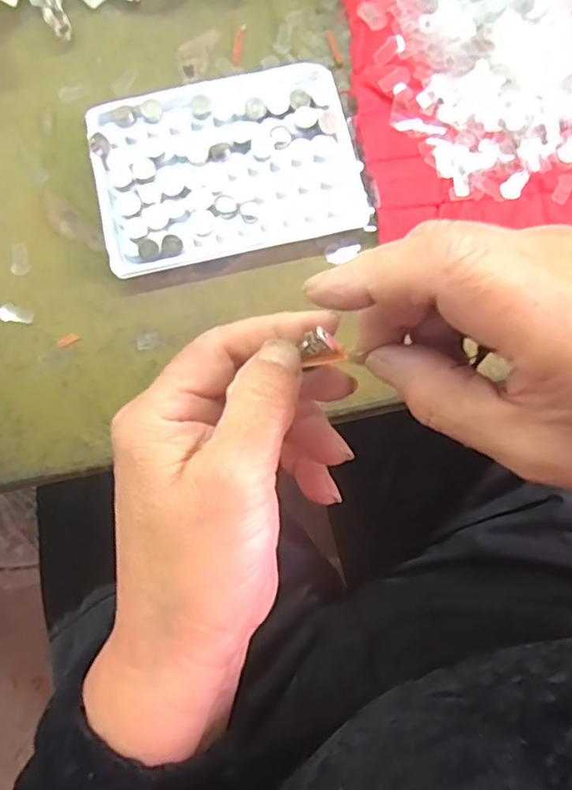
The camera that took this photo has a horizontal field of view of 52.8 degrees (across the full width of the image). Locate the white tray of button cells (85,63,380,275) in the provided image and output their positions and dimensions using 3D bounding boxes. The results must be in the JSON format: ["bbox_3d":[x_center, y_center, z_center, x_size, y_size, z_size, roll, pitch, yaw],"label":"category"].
[{"bbox_3d":[-0.031,-0.117,0.297,0.130,0.016,0.091,-14,79,-2],"label":"white tray of button cells"}]

